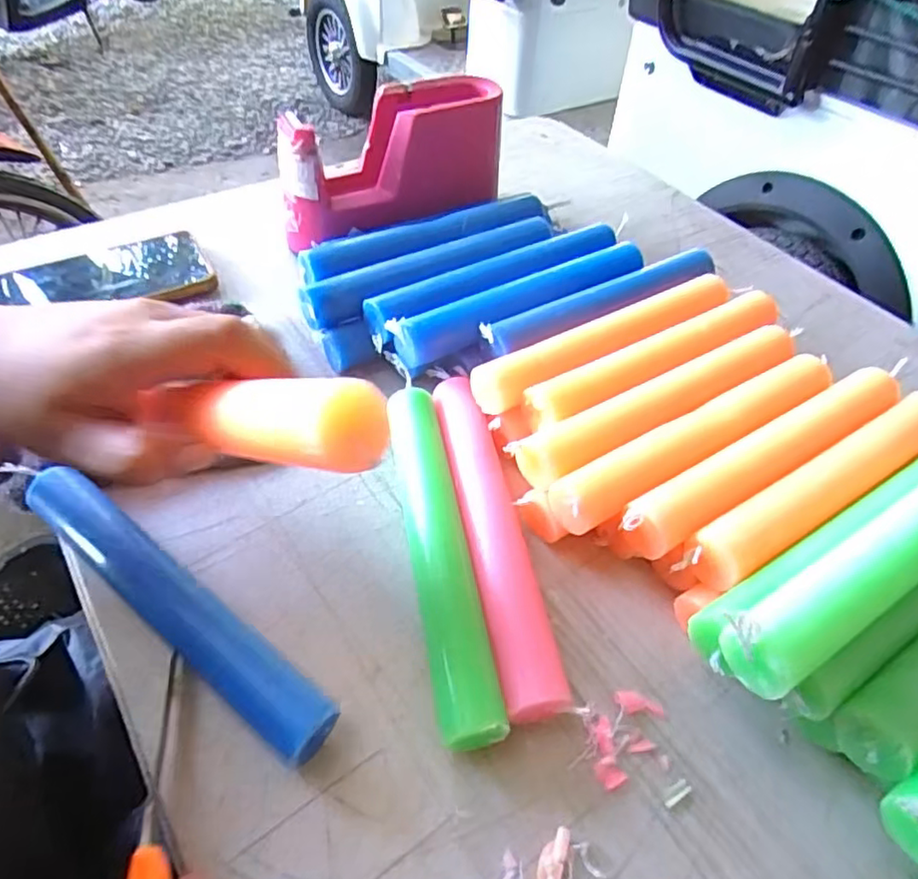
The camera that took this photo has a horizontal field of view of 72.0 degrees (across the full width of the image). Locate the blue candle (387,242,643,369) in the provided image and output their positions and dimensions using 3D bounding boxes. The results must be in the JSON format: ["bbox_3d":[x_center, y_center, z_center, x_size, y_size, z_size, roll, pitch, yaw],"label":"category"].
[{"bbox_3d":[0.045,-0.090,0.415,0.187,0.027,0.032,-23,54,-25],"label":"blue candle"}]

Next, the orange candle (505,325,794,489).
[{"bbox_3d":[0.121,-0.022,0.363,0.202,0.022,0.028,-22,53,-24],"label":"orange candle"}]

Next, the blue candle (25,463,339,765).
[{"bbox_3d":[-0.135,0.073,0.293,0.196,0.019,0.026,32,55,22],"label":"blue candle"}]

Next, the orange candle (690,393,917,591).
[{"bbox_3d":[0.199,0.024,0.333,0.202,0.031,0.027,-25,55,-23],"label":"orange candle"}]

